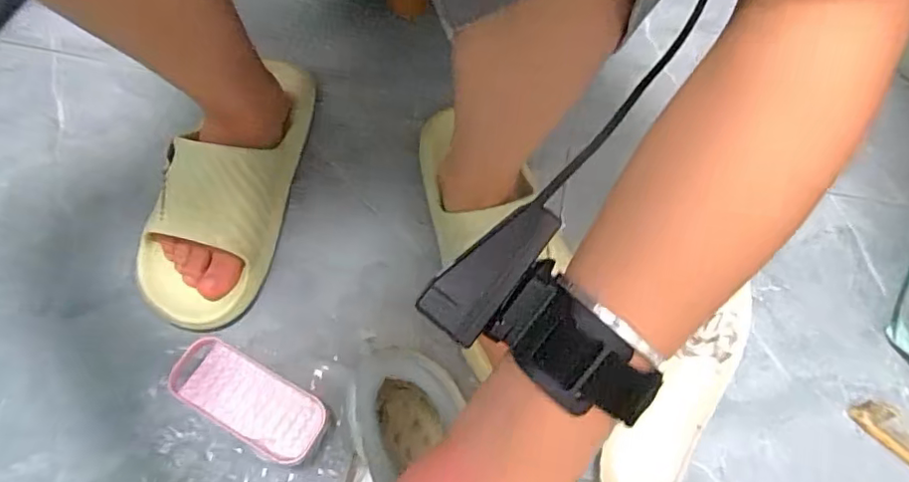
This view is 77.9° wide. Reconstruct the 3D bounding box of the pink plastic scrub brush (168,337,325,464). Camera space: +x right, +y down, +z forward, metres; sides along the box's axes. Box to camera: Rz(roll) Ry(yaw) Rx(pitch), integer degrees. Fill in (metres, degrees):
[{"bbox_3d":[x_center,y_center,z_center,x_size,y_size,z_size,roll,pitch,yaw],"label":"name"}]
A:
[{"bbox_3d":[-0.153,0.120,0.424,0.119,0.035,0.048,27,66,11],"label":"pink plastic scrub brush"}]

